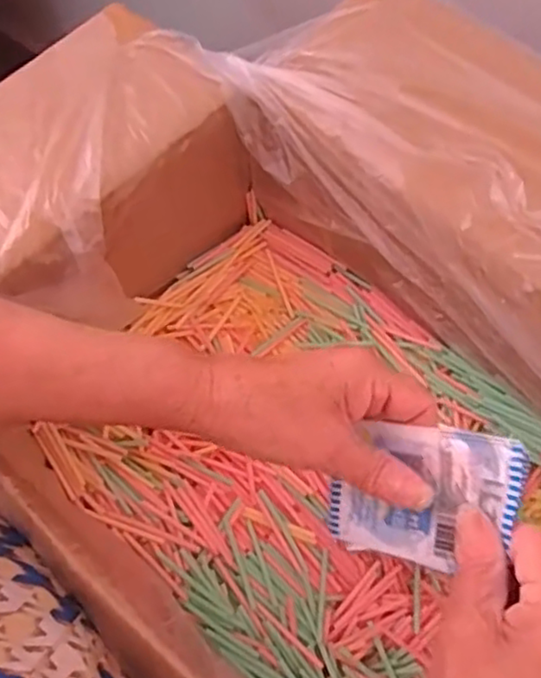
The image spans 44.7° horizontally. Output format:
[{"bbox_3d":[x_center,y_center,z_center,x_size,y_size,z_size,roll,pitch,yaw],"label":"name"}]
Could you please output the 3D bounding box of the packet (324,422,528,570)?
[{"bbox_3d":[0.076,0.079,0.332,0.104,0.011,0.068,-2,85,41],"label":"packet"}]

